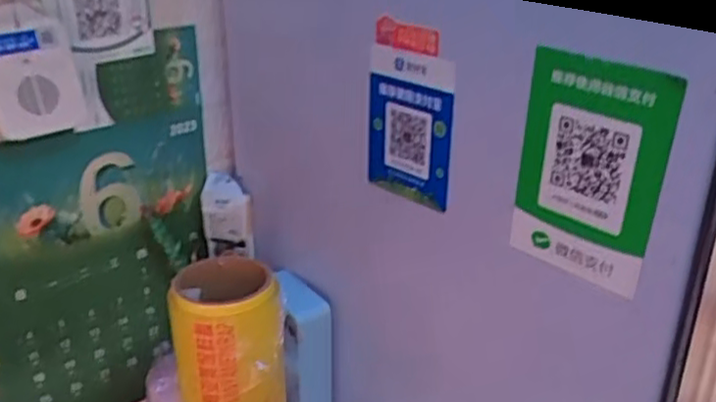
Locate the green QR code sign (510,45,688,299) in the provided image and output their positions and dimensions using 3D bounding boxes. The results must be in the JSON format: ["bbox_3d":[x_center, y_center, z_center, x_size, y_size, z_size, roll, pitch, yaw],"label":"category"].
[{"bbox_3d":[0.180,-0.021,0.549,0.007,0.184,0.115,-26,38,-38],"label":"green QR code sign"}]

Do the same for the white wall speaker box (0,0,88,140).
[{"bbox_3d":[-0.352,-0.138,0.746,0.100,0.126,0.046,-10,27,-20],"label":"white wall speaker box"}]

